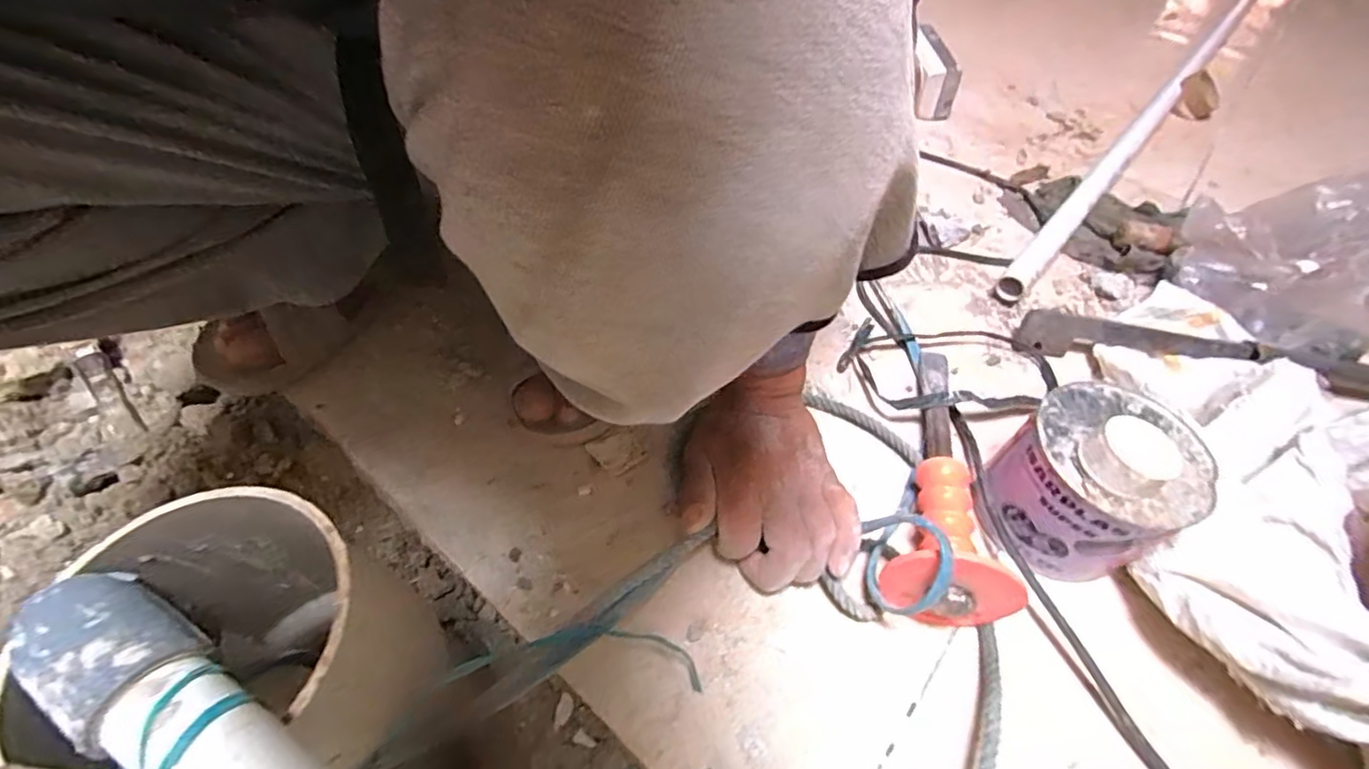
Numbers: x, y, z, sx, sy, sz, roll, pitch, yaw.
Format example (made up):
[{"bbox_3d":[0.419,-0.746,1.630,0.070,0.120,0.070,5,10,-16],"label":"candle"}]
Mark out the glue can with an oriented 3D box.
[{"bbox_3d":[0.254,0.052,0.358,0.102,0.090,0.095,1,54,-2],"label":"glue can"}]

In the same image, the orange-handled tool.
[{"bbox_3d":[0.176,0.057,0.407,0.069,0.084,0.221,14,42,7],"label":"orange-handled tool"}]

